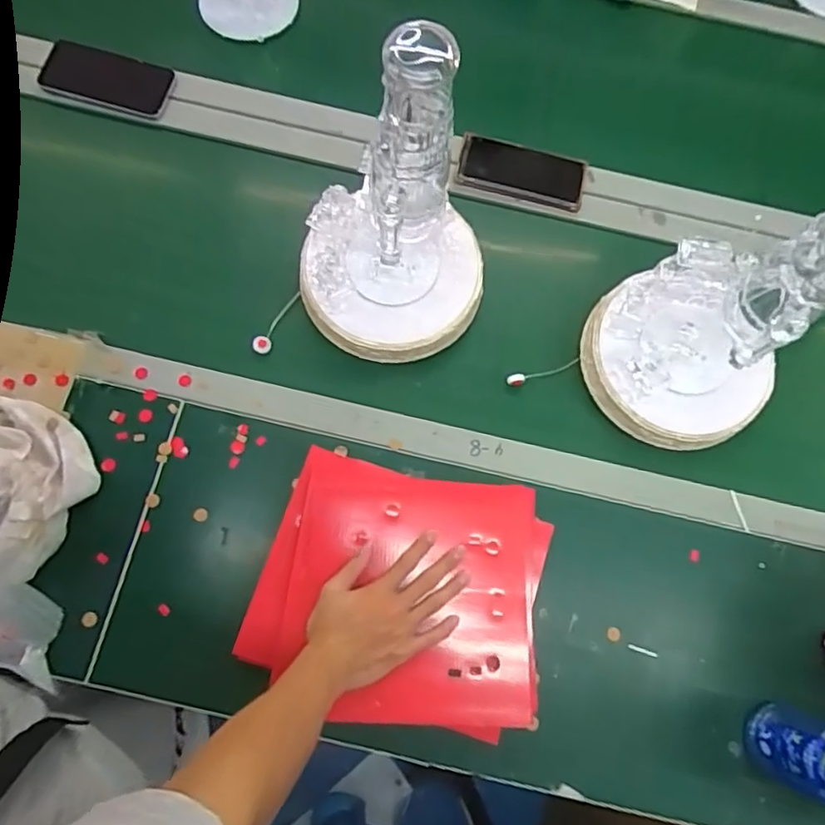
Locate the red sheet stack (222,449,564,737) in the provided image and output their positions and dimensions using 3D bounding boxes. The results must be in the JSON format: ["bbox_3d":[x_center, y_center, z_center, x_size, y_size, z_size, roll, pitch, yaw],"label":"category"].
[{"bbox_3d":[-0.013,0.179,0.601,0.283,0.030,0.242,12,75,1],"label":"red sheet stack"}]

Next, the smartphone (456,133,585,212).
[{"bbox_3d":[0.137,-0.304,0.748,0.157,0.017,0.073,13,75,2],"label":"smartphone"}]

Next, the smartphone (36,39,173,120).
[{"bbox_3d":[-0.390,-0.421,0.751,0.166,0.010,0.082,15,70,-3],"label":"smartphone"}]

